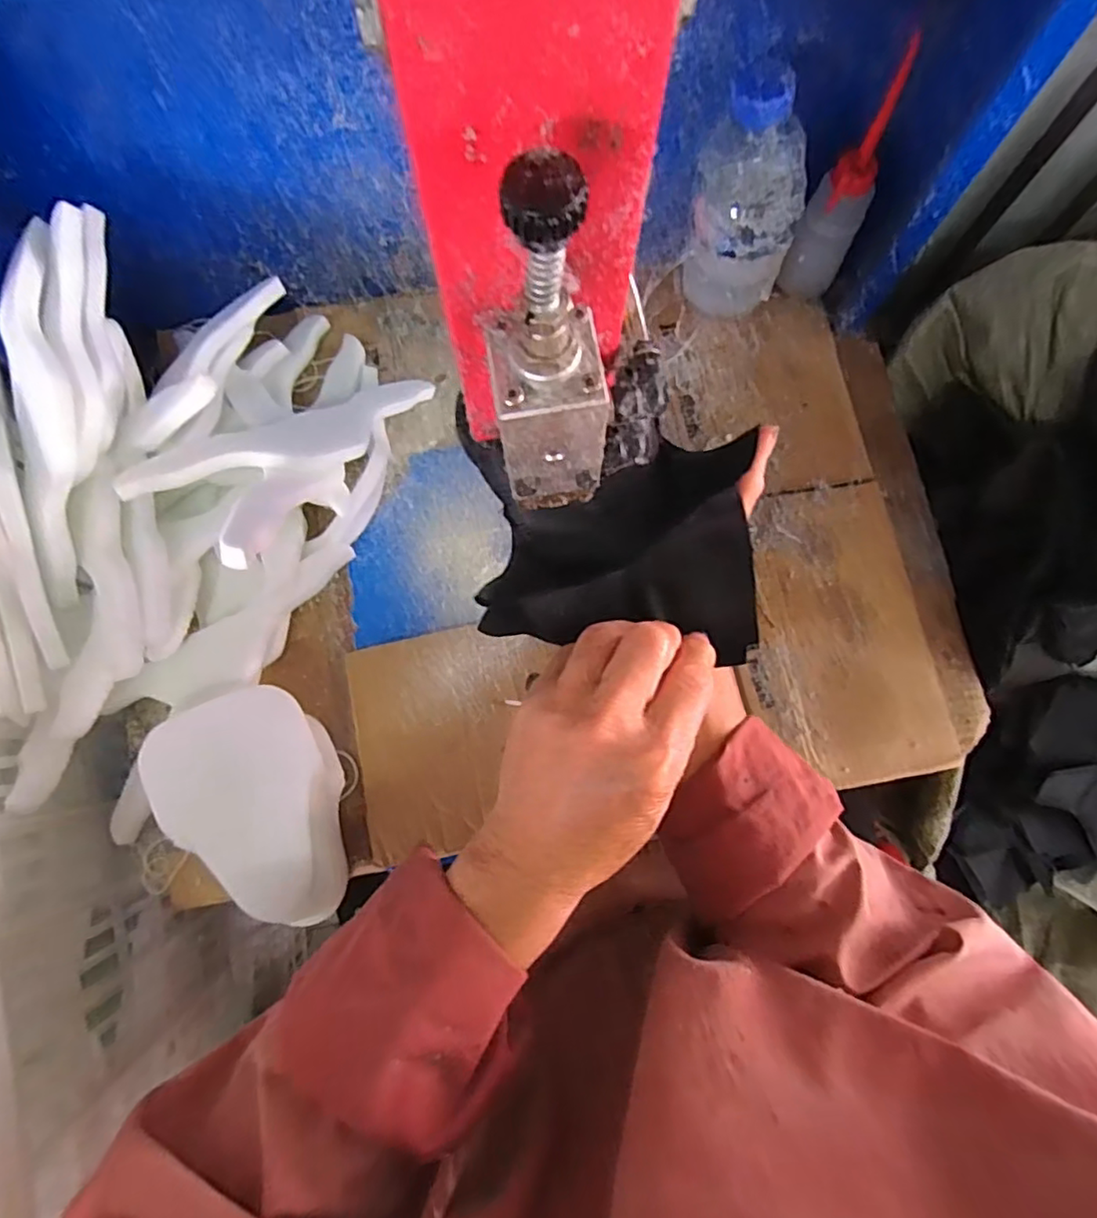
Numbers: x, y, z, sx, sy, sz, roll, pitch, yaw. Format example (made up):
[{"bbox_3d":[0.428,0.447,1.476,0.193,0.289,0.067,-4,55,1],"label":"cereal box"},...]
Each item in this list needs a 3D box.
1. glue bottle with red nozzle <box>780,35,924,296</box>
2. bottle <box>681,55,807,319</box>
[{"bbox_3d":[0.237,-0.326,0.488,0.046,0.185,0.035,29,78,6],"label":"glue bottle with red nozzle"},{"bbox_3d":[0.157,-0.313,0.487,0.072,0.173,0.082,-43,81,-10],"label":"bottle"}]

